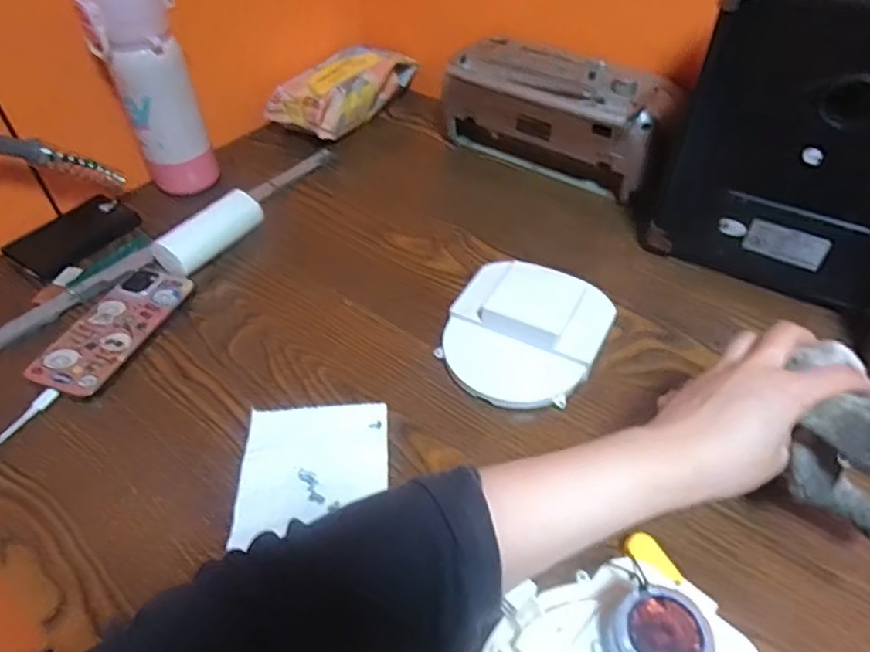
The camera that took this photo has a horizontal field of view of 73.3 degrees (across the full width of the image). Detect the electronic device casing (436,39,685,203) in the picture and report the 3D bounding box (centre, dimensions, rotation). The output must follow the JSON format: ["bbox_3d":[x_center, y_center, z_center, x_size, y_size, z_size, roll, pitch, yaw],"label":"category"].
[{"bbox_3d":[0.128,-0.225,0.641,0.245,0.119,0.076,29,54,26],"label":"electronic device casing"}]

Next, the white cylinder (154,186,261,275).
[{"bbox_3d":[-0.225,-0.094,0.573,0.049,0.037,0.109,26,53,23],"label":"white cylinder"}]

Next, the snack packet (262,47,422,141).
[{"bbox_3d":[-0.116,-0.297,0.750,0.105,0.072,0.180,22,51,21],"label":"snack packet"}]

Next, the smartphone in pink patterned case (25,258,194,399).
[{"bbox_3d":[-0.282,-0.003,0.516,0.070,0.015,0.146,18,50,18],"label":"smartphone in pink patterned case"}]

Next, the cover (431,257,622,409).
[{"bbox_3d":[0.070,0.005,0.483,0.127,0.040,0.127,23,52,21],"label":"cover"}]

